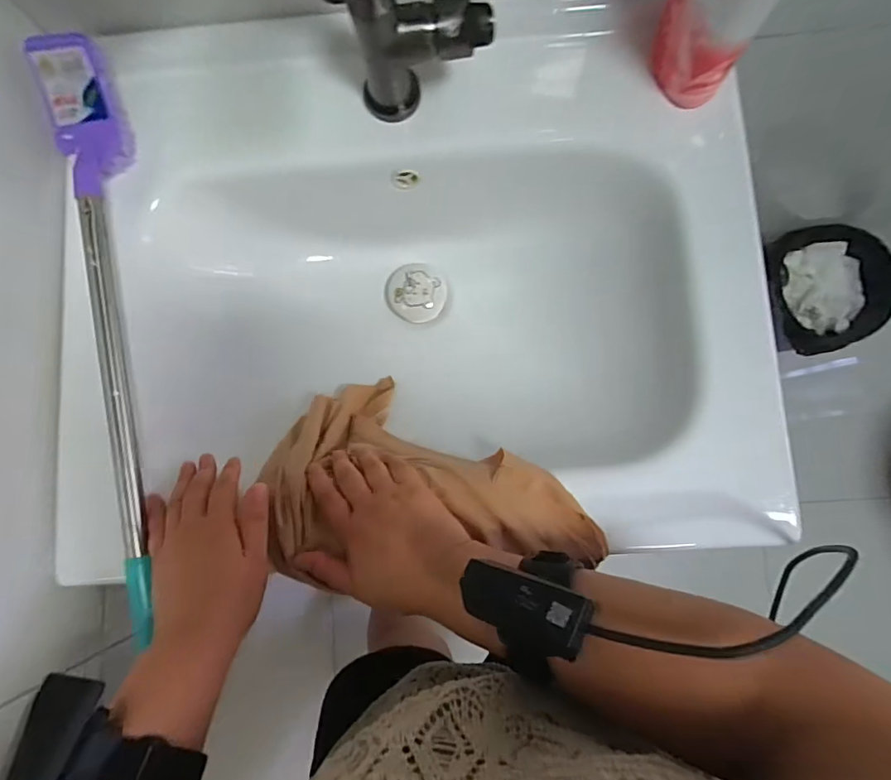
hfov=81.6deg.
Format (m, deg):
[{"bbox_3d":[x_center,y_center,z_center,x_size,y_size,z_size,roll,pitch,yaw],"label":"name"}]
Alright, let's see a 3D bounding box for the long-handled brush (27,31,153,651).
[{"bbox_3d":[-0.274,-0.045,0.427,0.048,0.067,0.471,-9,86,2],"label":"long-handled brush"}]

